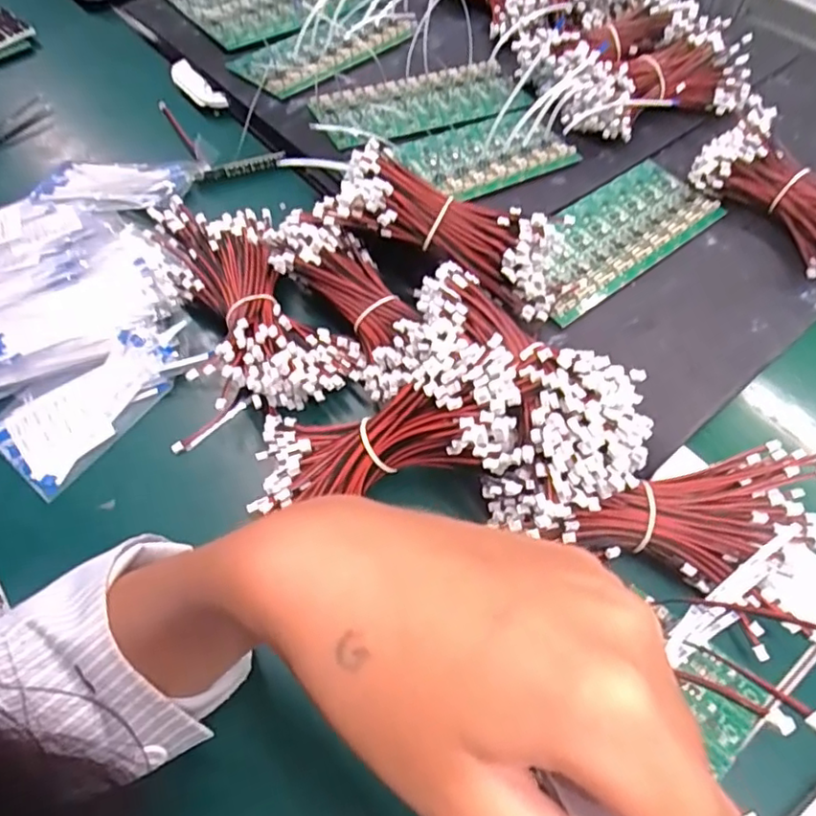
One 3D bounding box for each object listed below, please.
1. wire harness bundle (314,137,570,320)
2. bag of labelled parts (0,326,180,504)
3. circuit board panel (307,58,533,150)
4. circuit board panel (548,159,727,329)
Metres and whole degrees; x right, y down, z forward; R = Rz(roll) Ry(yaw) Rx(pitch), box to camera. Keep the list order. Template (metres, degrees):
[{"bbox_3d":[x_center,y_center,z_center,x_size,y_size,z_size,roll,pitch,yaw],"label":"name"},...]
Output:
[{"bbox_3d":[0.032,-0.125,0.411,0.184,0.072,0.072,24,62,0],"label":"wire harness bundle"},{"bbox_3d":[-0.224,-0.009,0.416,0.077,0.017,0.131,34,66,20],"label":"bag of labelled parts"},{"bbox_3d":[0.010,-0.282,0.548,0.191,0.023,0.080,-19,61,-10],"label":"circuit board panel"},{"bbox_3d":[0.163,-0.141,0.476,0.194,0.016,0.084,-35,64,-18],"label":"circuit board panel"}]

